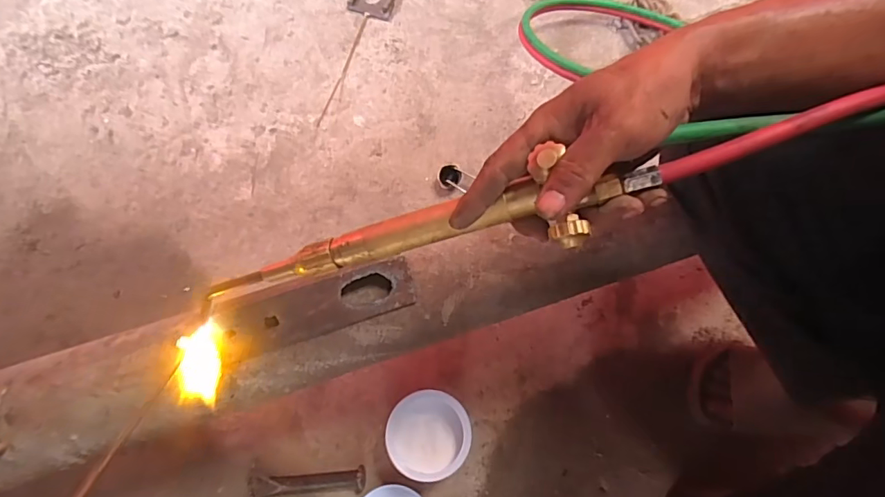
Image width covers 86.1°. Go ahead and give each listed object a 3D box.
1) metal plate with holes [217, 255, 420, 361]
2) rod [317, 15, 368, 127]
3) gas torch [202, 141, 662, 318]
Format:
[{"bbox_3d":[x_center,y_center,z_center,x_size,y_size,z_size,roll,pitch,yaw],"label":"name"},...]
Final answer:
[{"bbox_3d":[-0.120,0.057,0.451,0.182,0.006,0.051,-18,100,-8],"label":"metal plate with holes"},{"bbox_3d":[-0.174,-0.322,0.845,0.011,0.005,0.253,15,70,4],"label":"rod"},{"bbox_3d":[-0.038,-0.005,0.328,0.351,0.037,0.049,-13,69,19],"label":"gas torch"}]

